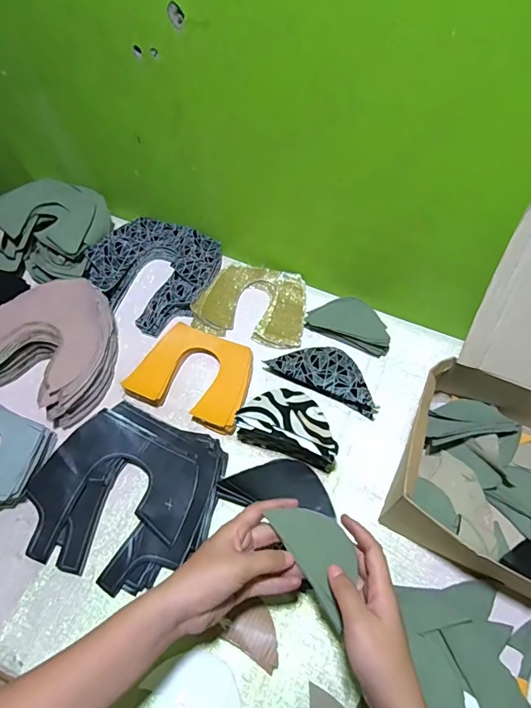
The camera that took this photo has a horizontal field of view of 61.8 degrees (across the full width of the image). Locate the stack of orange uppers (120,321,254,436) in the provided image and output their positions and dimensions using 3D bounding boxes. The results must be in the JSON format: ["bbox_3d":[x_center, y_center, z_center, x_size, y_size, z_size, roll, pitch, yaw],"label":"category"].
[{"bbox_3d":[-0.094,0.027,0.604,0.153,0.023,0.120,21,60,11],"label":"stack of orange uppers"}]

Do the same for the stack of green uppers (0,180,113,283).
[{"bbox_3d":[-0.343,-0.207,0.709,0.174,0.064,0.186,22,60,12],"label":"stack of green uppers"}]

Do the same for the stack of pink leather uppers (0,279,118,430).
[{"bbox_3d":[-0.290,-0.013,0.613,0.176,0.057,0.178,22,60,11],"label":"stack of pink leather uppers"}]

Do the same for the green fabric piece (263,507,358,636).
[{"bbox_3d":[0.053,0.183,0.407,0.052,0.004,0.103,-28,65,-18],"label":"green fabric piece"}]

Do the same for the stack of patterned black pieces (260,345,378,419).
[{"bbox_3d":[0.086,0.023,0.619,0.156,0.017,0.075,21,60,11],"label":"stack of patterned black pieces"}]

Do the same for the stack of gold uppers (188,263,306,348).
[{"bbox_3d":[-0.017,-0.080,0.684,0.162,0.015,0.136,12,59,6],"label":"stack of gold uppers"}]

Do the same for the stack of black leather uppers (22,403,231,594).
[{"bbox_3d":[-0.164,0.164,0.526,0.203,0.039,0.189,18,59,9],"label":"stack of black leather uppers"}]

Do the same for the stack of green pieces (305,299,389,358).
[{"bbox_3d":[0.127,-0.046,0.653,0.122,0.033,0.056,25,61,13],"label":"stack of green pieces"}]

